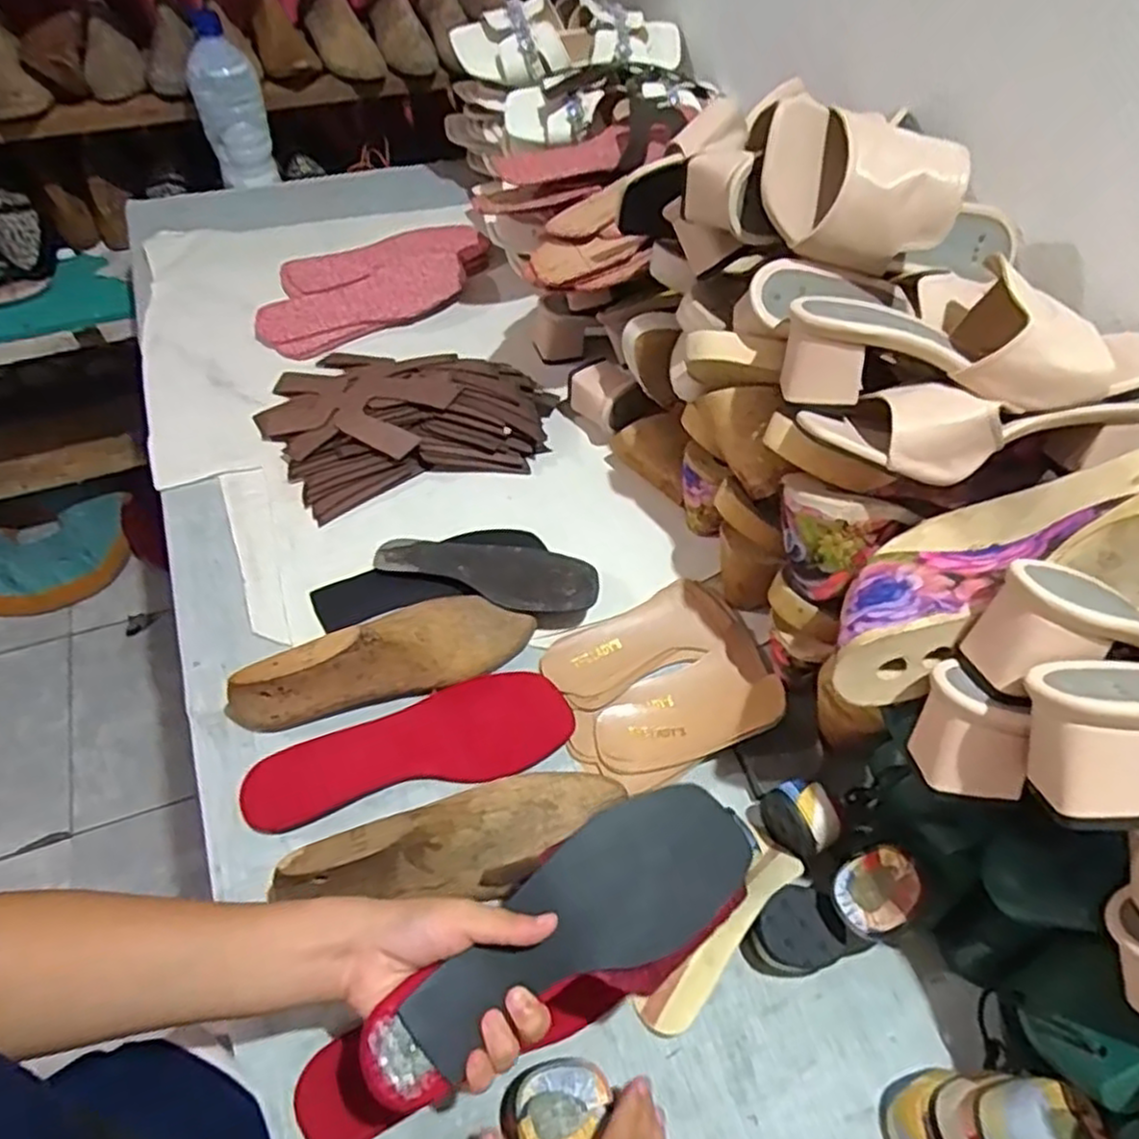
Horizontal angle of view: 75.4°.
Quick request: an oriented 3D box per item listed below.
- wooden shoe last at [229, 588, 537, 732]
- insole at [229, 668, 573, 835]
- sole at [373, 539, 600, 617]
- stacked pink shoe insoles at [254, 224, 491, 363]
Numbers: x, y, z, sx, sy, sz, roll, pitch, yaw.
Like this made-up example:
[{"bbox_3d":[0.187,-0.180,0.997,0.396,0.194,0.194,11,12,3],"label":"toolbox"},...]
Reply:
[{"bbox_3d":[-0.146,0.060,0.576,0.234,0.074,0.075,-20,59,-14],"label":"wooden shoe last"},{"bbox_3d":[-0.120,0.135,0.559,0.238,0.014,0.077,-15,65,-11],"label":"insole"},{"bbox_3d":[-0.073,0.001,0.643,0.196,0.028,0.074,12,57,6],"label":"sole"},{"bbox_3d":[-0.230,-0.346,0.870,0.290,0.026,0.162,-29,62,-19],"label":"stacked pink shoe insoles"}]

